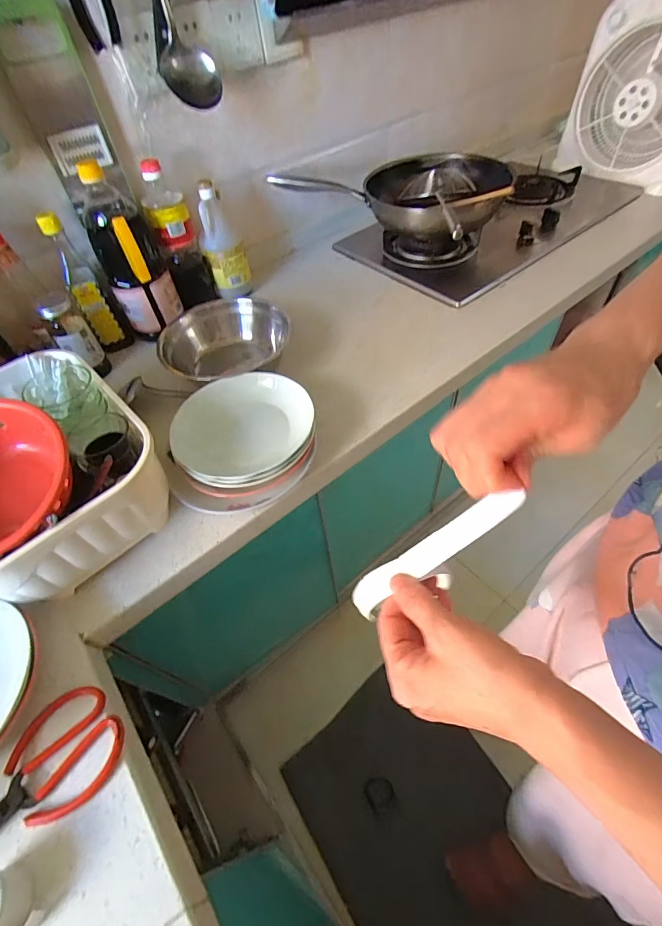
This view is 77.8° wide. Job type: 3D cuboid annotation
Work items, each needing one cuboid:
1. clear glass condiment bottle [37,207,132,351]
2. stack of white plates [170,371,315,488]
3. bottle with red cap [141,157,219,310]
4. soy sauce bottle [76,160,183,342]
[{"bbox_3d":[-0.439,-0.314,0.740,0.068,0.229,0.077,-35,57,-20],"label":"clear glass condiment bottle"},{"bbox_3d":[-0.121,-0.052,0.586,0.181,0.048,0.206,26,60,23],"label":"stack of white plates"},{"bbox_3d":[-0.291,-0.426,0.786,0.080,0.232,0.086,-19,53,-8],"label":"bottle with red cap"},{"bbox_3d":[-0.360,-0.363,0.736,0.110,0.255,0.090,-23,54,-11],"label":"soy sauce bottle"}]

